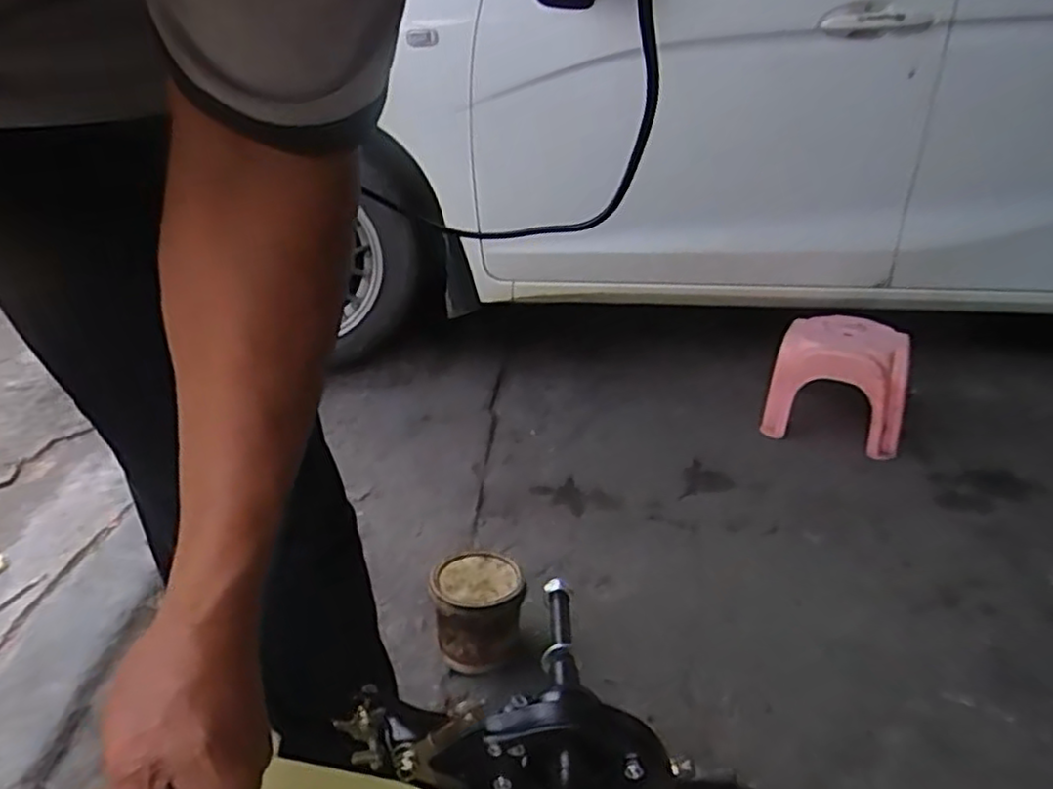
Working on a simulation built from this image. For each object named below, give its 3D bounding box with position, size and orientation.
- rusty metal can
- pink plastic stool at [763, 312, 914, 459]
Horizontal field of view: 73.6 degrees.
[{"bbox_3d":[-0.067,0.294,0.938,0.114,0.127,0.113,2,23,-1],"label":"rusty metal can"},{"bbox_3d":[0.737,-0.028,1.692,0.286,0.263,0.321,9,24,19],"label":"pink plastic stool"}]

